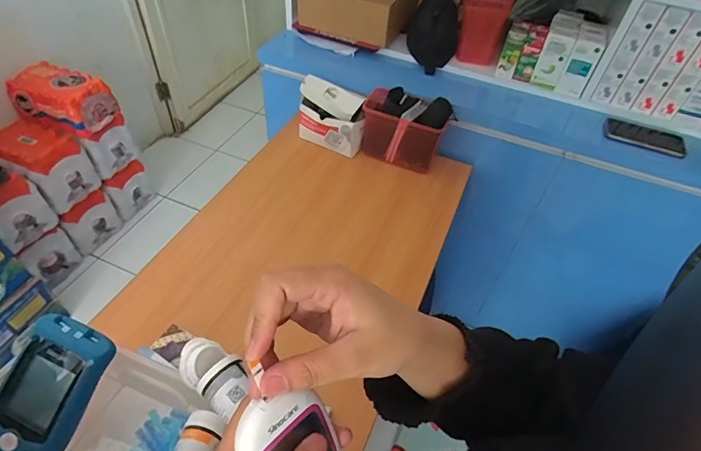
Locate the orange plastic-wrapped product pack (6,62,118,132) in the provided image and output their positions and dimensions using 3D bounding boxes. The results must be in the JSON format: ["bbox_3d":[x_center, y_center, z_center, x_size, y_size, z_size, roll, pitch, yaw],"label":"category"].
[{"bbox_3d":[-1.062,-0.478,1.539,0.346,0.139,0.210,20,49,13],"label":"orange plastic-wrapped product pack"}]

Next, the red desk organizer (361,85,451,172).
[{"bbox_3d":[0.124,-0.232,1.000,0.188,0.152,0.112,17,48,10],"label":"red desk organizer"}]

